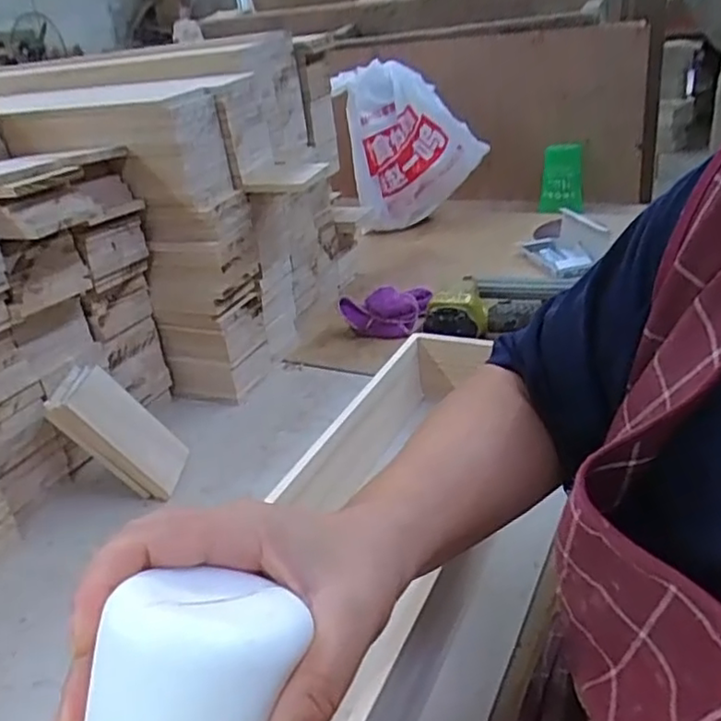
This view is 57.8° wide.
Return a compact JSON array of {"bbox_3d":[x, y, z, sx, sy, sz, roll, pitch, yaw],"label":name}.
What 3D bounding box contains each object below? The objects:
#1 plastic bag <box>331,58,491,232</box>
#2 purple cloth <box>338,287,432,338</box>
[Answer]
[{"bbox_3d":[0.099,-0.388,1.179,0.240,0.258,0.104,0,29,12],"label":"plastic bag"},{"bbox_3d":[0.041,-0.065,0.840,0.124,0.054,0.055,-13,29,-11],"label":"purple cloth"}]

